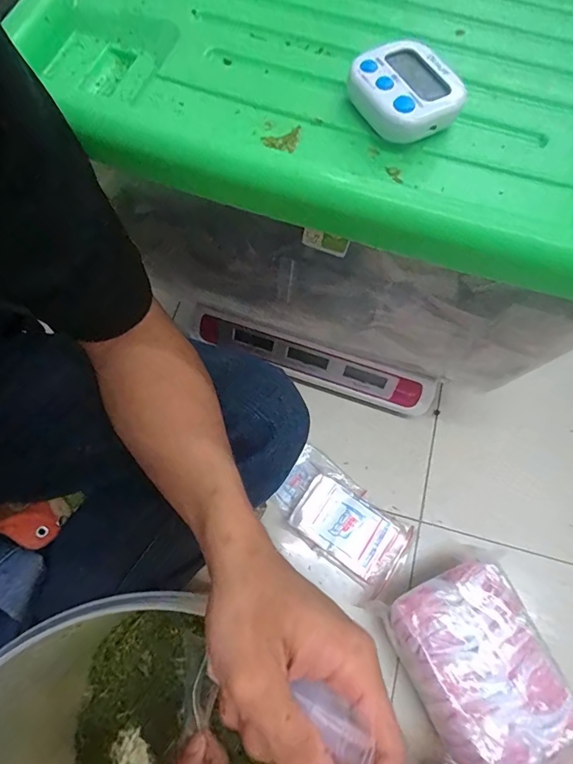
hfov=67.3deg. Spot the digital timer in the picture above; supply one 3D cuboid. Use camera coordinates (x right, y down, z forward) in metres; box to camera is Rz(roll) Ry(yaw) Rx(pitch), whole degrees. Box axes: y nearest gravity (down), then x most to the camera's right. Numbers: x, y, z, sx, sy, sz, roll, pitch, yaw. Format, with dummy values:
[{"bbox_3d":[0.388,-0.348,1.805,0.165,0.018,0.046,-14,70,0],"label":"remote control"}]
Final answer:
[{"bbox_3d":[0.073,-0.183,0.272,0.055,0.023,0.067,-25,72,-10],"label":"digital timer"}]

